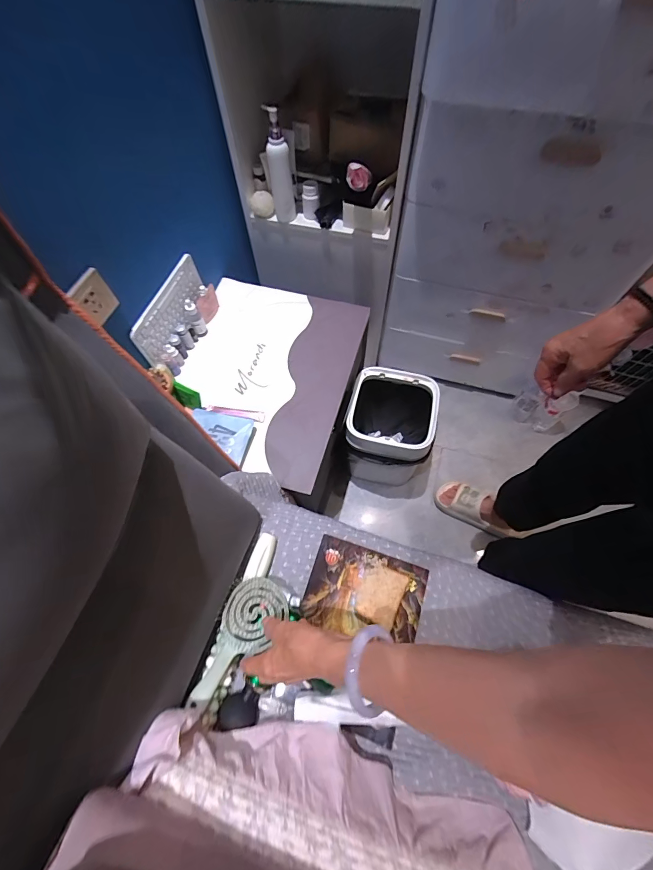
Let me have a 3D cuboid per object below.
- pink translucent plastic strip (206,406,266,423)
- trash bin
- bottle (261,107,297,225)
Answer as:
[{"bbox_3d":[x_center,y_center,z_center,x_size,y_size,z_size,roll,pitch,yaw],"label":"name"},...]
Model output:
[{"bbox_3d":[-0.194,-0.048,0.762,0.125,0.009,0.026,8,64,5],"label":"pink translucent plastic strip"},{"bbox_3d":[0.177,-0.010,1.034,0.223,0.306,0.240,13,65,7],"label":"trash bin"},{"bbox_3d":[-0.105,-0.603,0.819,0.052,0.219,0.045,-3,64,-1],"label":"bottle"}]

